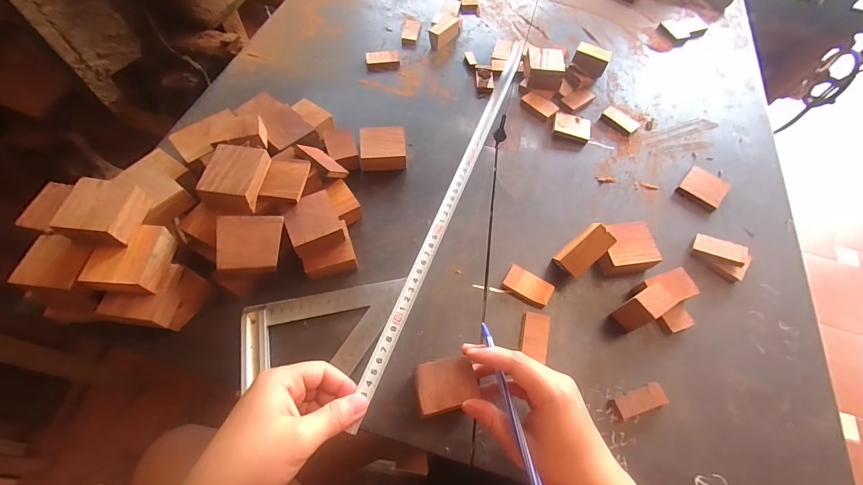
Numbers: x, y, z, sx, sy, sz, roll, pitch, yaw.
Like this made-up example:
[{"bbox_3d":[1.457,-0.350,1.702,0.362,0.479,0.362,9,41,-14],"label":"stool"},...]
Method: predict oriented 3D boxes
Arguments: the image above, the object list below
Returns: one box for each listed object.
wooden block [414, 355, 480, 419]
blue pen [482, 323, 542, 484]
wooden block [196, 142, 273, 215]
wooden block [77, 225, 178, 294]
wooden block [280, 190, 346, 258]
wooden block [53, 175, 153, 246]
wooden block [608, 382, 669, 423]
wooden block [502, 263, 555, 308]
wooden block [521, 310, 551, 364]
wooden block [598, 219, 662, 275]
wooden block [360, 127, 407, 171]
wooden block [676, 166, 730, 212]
[{"bbox_3d":[0.013,0.129,0.333,0.055,0.008,0.043,-11,63,-10],"label":"wooden block"},{"bbox_3d":[0.065,0.132,0.307,0.008,0.004,0.138,-8,54,-8],"label":"blue pen"},{"bbox_3d":[-0.217,-0.072,0.405,0.056,0.021,0.075,6,63,0],"label":"wooden block"},{"bbox_3d":[-0.291,0.018,0.358,0.055,0.033,0.066,7,63,1],"label":"wooden block"},{"bbox_3d":[-0.134,-0.023,0.415,0.054,0.024,0.060,-23,66,-14],"label":"wooden block"},{"bbox_3d":[-0.309,-0.031,0.347,0.056,0.028,0.055,7,63,1],"label":"wooden block"},{"bbox_3d":[0.210,0.163,0.377,0.060,0.013,0.022,-14,63,-12],"label":"wooden block"},{"bbox_3d":[0.114,0.053,0.435,0.054,0.012,0.031,31,64,12],"label":"wooden block"},{"bbox_3d":[0.114,0.104,0.408,0.029,0.009,0.050,12,61,3],"label":"wooden block"},{"bbox_3d":[0.237,0.008,0.455,0.068,0.032,0.061,-3,62,-6],"label":"wooden block"},{"bbox_3d":[-0.067,-0.130,0.512,0.060,0.028,0.065,-3,62,-6],"label":"wooden block"},{"bbox_3d":[0.383,-0.078,0.519,0.056,0.012,0.058,36,65,15],"label":"wooden block"}]

